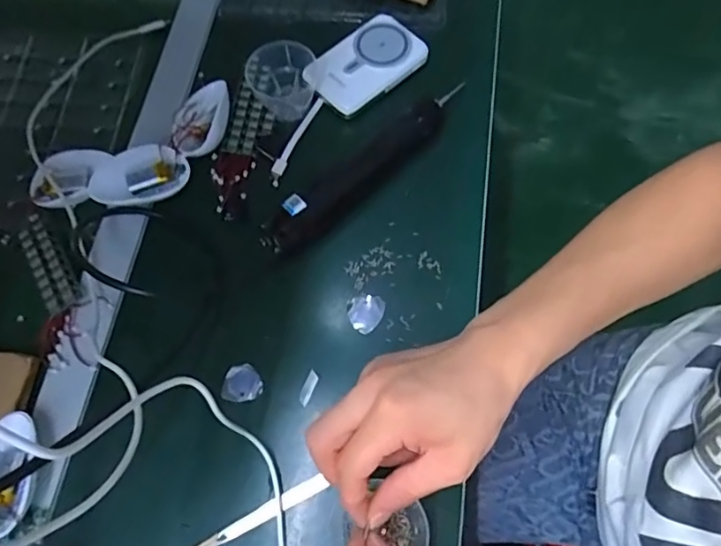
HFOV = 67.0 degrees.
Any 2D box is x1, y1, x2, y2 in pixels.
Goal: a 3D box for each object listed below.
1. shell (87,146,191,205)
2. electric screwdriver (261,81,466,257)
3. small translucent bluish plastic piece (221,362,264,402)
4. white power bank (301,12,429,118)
[{"bbox_3d":[-0.198,-0.085,0.487,0.083,0.023,0.047,-15,70,-6],"label":"shell"},{"bbox_3d":[0.005,-0.100,0.486,0.238,0.032,0.044,-40,74,-14],"label":"electric screwdriver"},{"bbox_3d":[-0.096,0.088,0.436,0.032,0.004,0.029,-18,70,-6],"label":"small translucent bluish plastic piece"},{"bbox_3d":[0.005,-0.204,0.533,0.074,0.018,0.111,42,75,15],"label":"white power bank"}]

